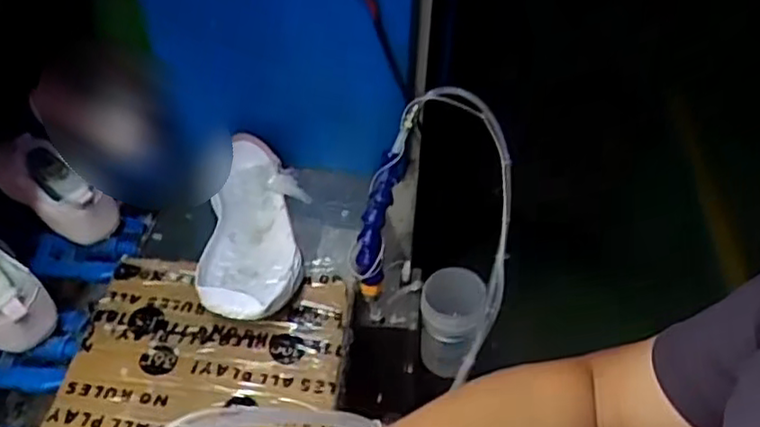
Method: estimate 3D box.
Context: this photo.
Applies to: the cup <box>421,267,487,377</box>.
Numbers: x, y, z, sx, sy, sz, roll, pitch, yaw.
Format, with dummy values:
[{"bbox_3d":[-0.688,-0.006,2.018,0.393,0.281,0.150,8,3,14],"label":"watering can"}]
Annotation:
[{"bbox_3d":[0.084,0.125,0.788,0.069,0.109,0.070,-2,44,2],"label":"cup"}]

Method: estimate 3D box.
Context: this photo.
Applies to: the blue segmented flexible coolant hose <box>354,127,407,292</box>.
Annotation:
[{"bbox_3d":[0.000,0.001,0.675,0.025,0.170,0.037,16,12,19],"label":"blue segmented flexible coolant hose"}]

